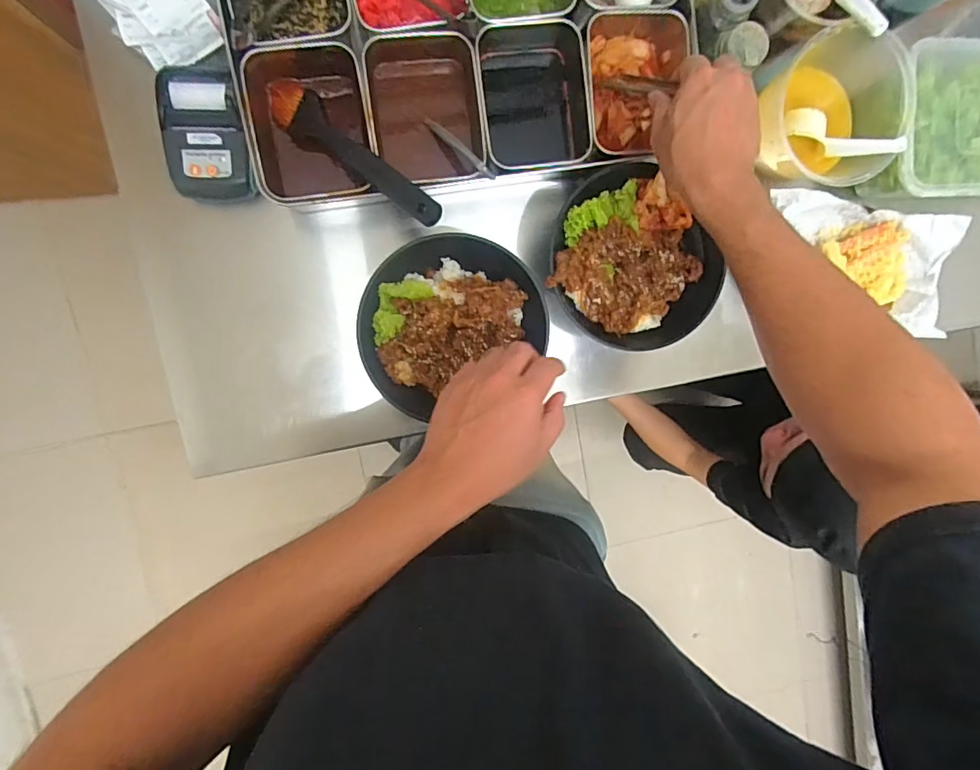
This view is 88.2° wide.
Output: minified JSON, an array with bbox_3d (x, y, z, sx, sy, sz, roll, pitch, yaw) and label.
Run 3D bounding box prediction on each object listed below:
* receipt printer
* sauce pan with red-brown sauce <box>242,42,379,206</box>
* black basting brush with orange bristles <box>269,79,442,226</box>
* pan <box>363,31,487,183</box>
[{"bbox_3d":[-0.262,-0.234,0.470,0.073,0.038,0.114,-3,96,-7],"label":"receipt printer"},{"bbox_3d":[-0.168,-0.249,0.482,0.108,0.068,0.147,-11,97,-6],"label":"sauce pan with red-brown sauce"},{"bbox_3d":[-0.127,-0.214,0.473,0.215,0.029,0.039,40,90,11],"label":"black basting brush with orange bristles"},{"bbox_3d":[-0.064,-0.271,0.498,0.101,0.063,0.117,-9,97,-7],"label":"pan"}]

